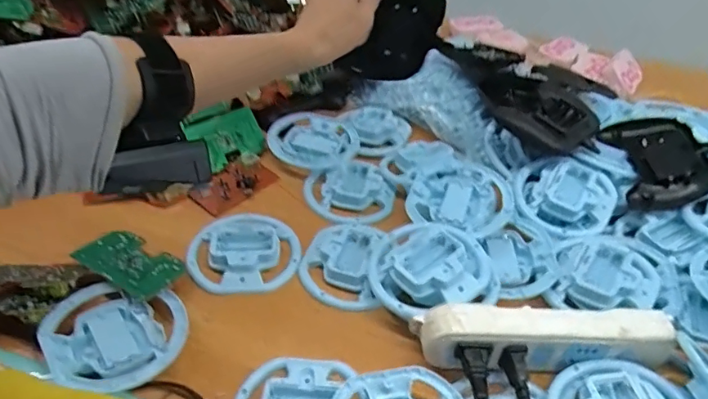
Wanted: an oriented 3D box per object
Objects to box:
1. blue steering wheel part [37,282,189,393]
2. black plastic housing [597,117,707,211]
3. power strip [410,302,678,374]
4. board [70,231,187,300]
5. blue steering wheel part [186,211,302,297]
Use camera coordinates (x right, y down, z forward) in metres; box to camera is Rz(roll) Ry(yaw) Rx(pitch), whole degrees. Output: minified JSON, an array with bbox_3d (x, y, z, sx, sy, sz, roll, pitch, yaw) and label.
[{"bbox_3d":[-0.183,0.108,0.412,0.101,0.028,0.102,-23,48,-30],"label":"blue steering wheel part"},{"bbox_3d":[0.336,-0.039,0.575,0.096,0.028,0.119,-12,50,14],"label":"black plastic housing"},{"bbox_3d":[0.150,0.107,0.413,0.197,0.041,0.032,3,40,-3],"label":"power strip"},{"bbox_3d":[-0.195,0.054,0.458,0.088,0.009,0.052,26,43,21],"label":"board"},{"bbox_3d":[-0.103,0.047,0.494,0.101,0.017,0.094,1,42,-1],"label":"blue steering wheel part"}]

